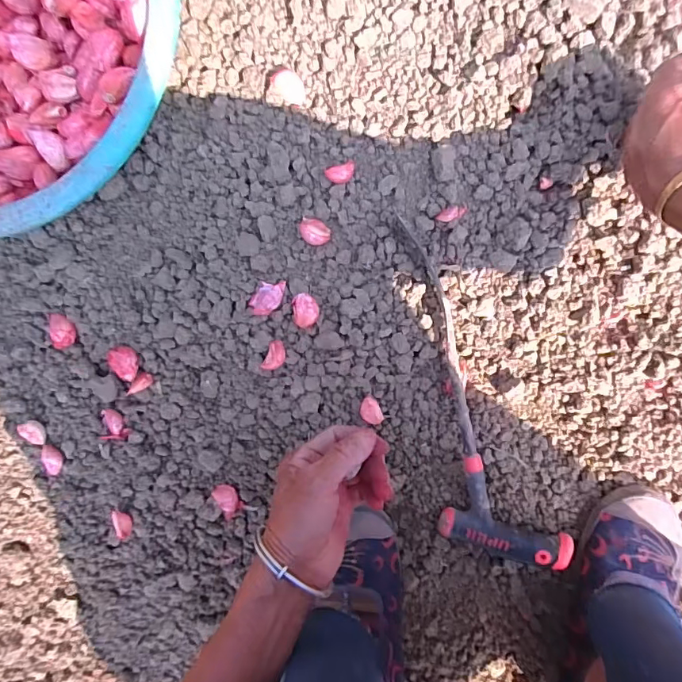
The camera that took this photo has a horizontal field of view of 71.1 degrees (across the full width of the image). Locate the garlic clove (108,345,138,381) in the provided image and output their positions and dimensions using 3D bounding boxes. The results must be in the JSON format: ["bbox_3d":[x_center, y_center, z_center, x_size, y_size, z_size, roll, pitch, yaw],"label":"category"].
[{"bbox_3d":[-0.201,0.020,0.450,0.017,0.027,0.033,-19,96,8],"label":"garlic clove"}]

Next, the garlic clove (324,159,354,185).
[{"bbox_3d":[0.001,-0.146,0.417,0.025,0.013,0.017,-21,96,8],"label":"garlic clove"}]

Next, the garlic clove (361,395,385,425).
[{"bbox_3d":[0.030,0.068,0.453,0.019,0.011,0.026,-44,92,9],"label":"garlic clove"}]

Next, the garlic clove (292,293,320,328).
[{"bbox_3d":[-0.033,-0.028,0.440,0.024,0.015,0.030,-1,98,5],"label":"garlic clove"}]

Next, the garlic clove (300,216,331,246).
[{"bbox_3d":[-0.025,-0.099,0.433,0.029,0.009,0.021,39,100,-1],"label":"garlic clove"}]

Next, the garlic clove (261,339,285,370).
[{"bbox_3d":[-0.062,0.015,0.451,0.019,0.013,0.030,22,100,2],"label":"garlic clove"}]

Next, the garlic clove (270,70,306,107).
[{"bbox_3d":[-0.043,-0.217,0.409,0.031,0.011,0.022,38,100,-1],"label":"garlic clove"}]

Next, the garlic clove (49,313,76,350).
[{"bbox_3d":[-0.267,-0.009,0.457,0.020,0.018,0.034,10,99,4],"label":"garlic clove"}]

